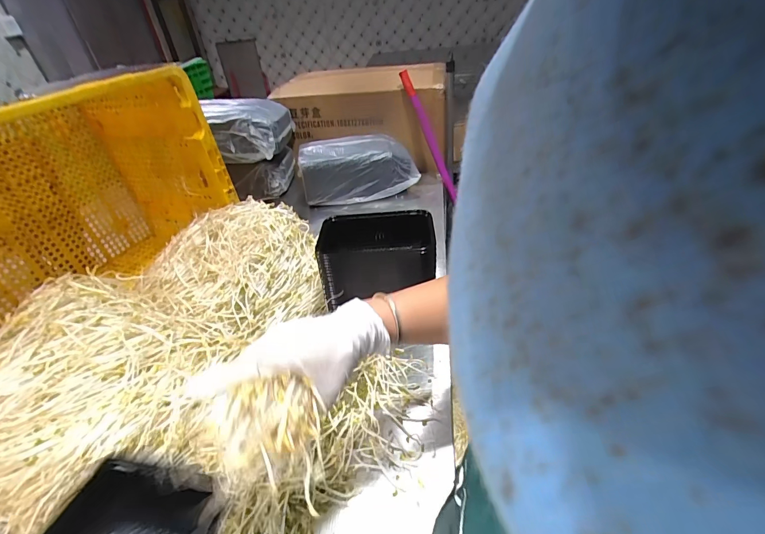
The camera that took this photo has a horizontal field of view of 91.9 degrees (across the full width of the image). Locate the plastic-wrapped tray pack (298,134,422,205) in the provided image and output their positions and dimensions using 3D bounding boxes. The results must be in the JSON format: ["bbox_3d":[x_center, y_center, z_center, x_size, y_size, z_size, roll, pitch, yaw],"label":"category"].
[{"bbox_3d":[-0.072,-0.286,1.049,0.309,0.122,0.182,-9,38,-5],"label":"plastic-wrapped tray pack"}]

